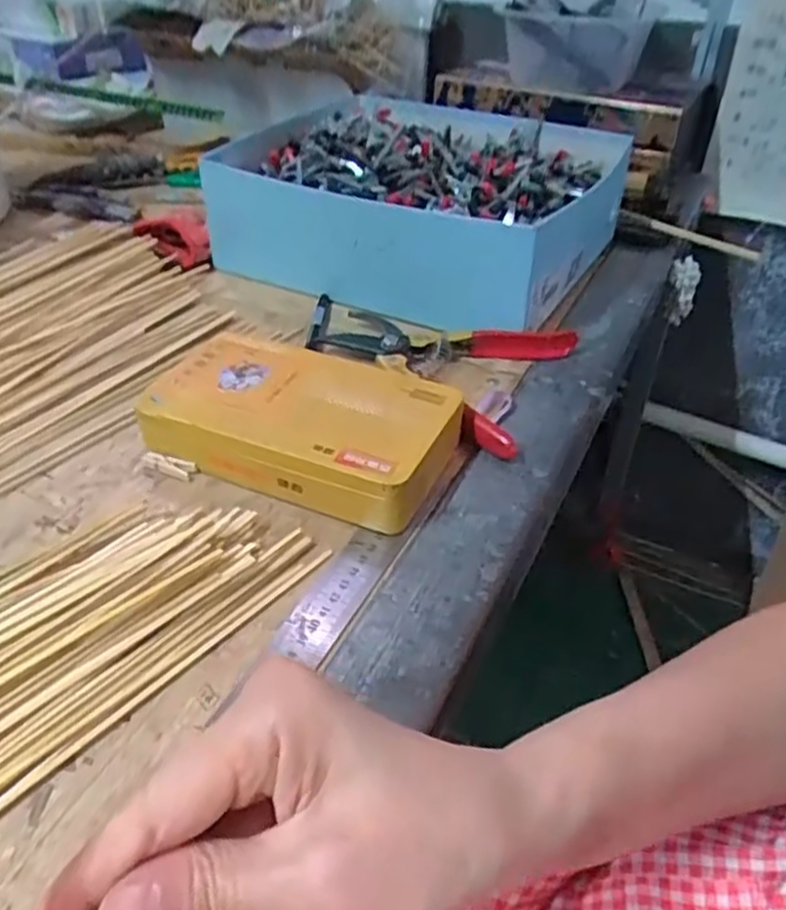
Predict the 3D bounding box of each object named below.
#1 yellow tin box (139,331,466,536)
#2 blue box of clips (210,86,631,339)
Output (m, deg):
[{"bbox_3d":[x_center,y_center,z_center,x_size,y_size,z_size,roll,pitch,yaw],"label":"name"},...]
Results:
[{"bbox_3d":[-0.055,-0.022,0.460,0.182,0.040,0.104,16,41,17],"label":"yellow tin box"},{"bbox_3d":[0.042,-0.247,0.680,0.290,0.110,0.302,20,42,21],"label":"blue box of clips"}]

